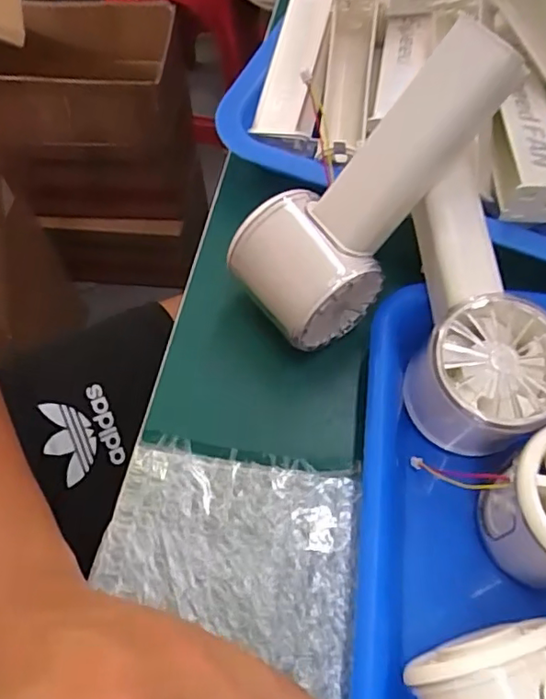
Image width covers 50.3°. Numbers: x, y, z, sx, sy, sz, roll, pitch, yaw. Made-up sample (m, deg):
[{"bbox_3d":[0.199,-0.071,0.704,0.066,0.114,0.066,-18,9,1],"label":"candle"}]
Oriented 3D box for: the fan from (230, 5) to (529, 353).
[{"bbox_3d":[0.043,-0.072,0.264,0.063,0.147,0.050,51,25,23],"label":"fan"}]

